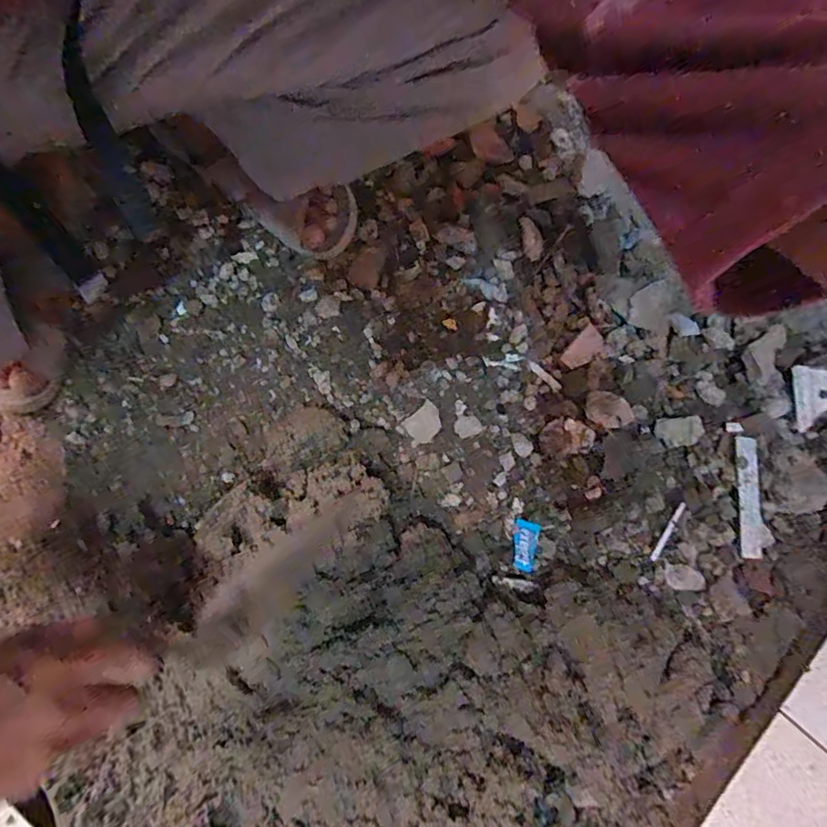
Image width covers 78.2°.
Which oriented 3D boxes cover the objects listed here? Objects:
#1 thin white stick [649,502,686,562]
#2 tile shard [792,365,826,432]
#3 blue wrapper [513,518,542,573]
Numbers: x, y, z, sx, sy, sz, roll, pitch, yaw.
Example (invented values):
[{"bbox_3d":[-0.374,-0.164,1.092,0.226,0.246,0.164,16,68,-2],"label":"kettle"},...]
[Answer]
[{"bbox_3d":[0.255,0.119,0.510,0.007,0.004,0.065,28,92,5],"label":"thin white stick"},{"bbox_3d":[0.443,-0.017,0.550,0.064,0.017,0.066,-1,78,-2],"label":"tile shard"},{"bbox_3d":[0.114,0.132,0.506,0.028,0.008,0.049,6,78,0],"label":"blue wrapper"}]

